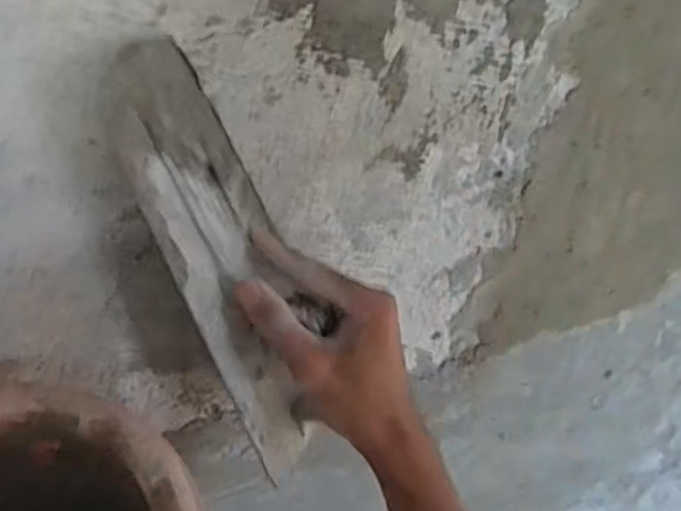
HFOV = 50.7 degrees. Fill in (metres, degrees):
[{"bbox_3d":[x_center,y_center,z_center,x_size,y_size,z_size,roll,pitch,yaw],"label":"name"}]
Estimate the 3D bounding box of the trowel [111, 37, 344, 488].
[{"bbox_3d":[-0.049,0.021,0.405,0.056,0.282,0.075,18,43,42],"label":"trowel"}]

